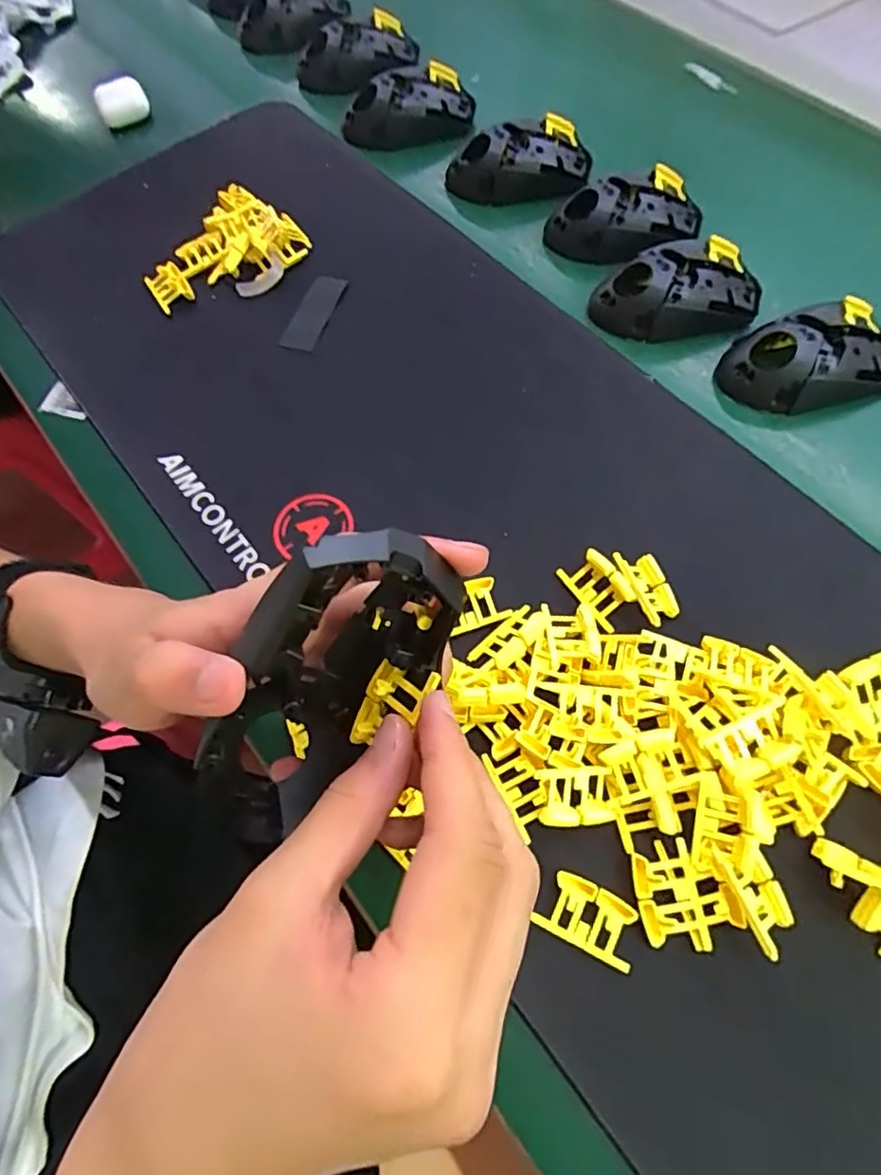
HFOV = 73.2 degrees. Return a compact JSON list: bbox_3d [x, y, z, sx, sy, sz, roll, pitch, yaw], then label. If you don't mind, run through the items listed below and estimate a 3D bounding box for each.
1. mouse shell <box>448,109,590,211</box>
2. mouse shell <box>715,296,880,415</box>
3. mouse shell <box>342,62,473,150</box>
[{"bbox_3d":[0.064,-0.346,0.480,0.116,0.030,0.067,-12,67,-4],"label":"mouse shell"},{"bbox_3d":[0.247,-0.153,0.394,0.117,0.038,0.066,-18,66,-3],"label":"mouse shell"},{"bbox_3d":[-0.026,-0.407,0.510,0.116,0.035,0.056,-20,68,-7],"label":"mouse shell"}]

